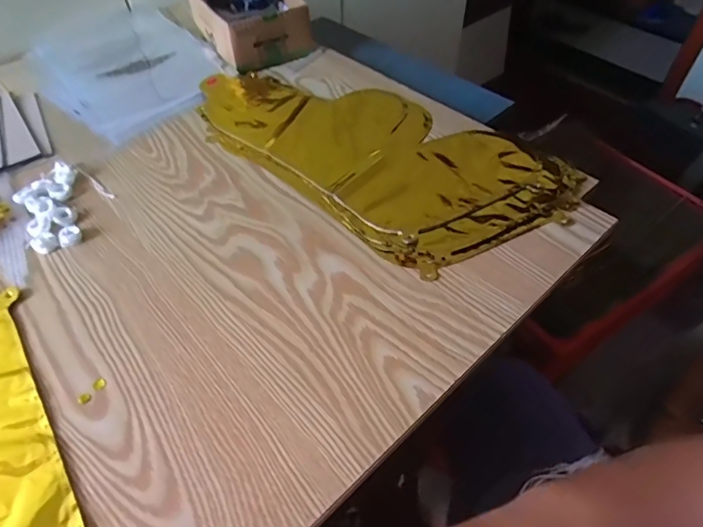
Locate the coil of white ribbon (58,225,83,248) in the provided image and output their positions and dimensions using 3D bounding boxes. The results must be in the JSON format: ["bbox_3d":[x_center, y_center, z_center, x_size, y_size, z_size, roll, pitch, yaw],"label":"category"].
[{"bbox_3d":[-0.276,-0.027,0.453,0.021,0.010,0.018,-30,56,-21],"label":"coil of white ribbon"}]

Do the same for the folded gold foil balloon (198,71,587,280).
[{"bbox_3d":[0.012,-0.143,0.542,0.450,0.010,0.218,35,59,27],"label":"folded gold foil balloon"}]

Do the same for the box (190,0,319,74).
[{"bbox_3d":[-0.150,-0.366,0.692,0.128,0.067,0.191,-26,54,-19],"label":"box"}]

